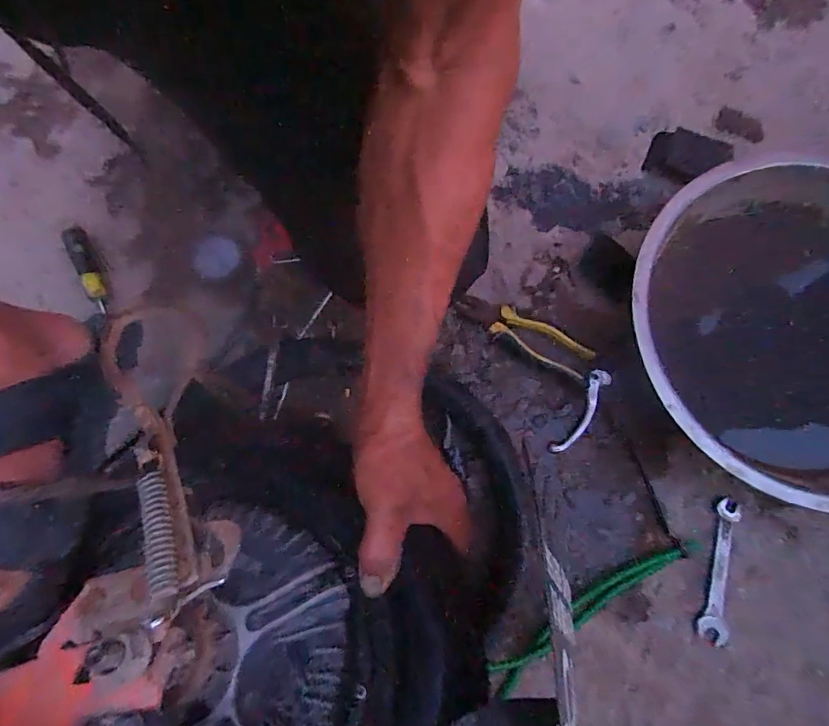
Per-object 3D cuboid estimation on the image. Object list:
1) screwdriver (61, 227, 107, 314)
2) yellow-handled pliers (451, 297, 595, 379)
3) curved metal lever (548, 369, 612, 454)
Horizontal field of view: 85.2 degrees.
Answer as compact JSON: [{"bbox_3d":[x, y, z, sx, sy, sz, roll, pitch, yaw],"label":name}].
[{"bbox_3d":[-0.417,-0.119,0.572,0.028,0.018,0.120,-27,78,-7],"label":"screwdriver"},{"bbox_3d":[0.130,-0.039,0.551,0.176,0.022,0.040,31,78,6],"label":"yellow-handled pliers"},{"bbox_3d":[0.199,0.061,0.535,0.028,0.009,0.114,32,87,-11],"label":"curved metal lever"}]

